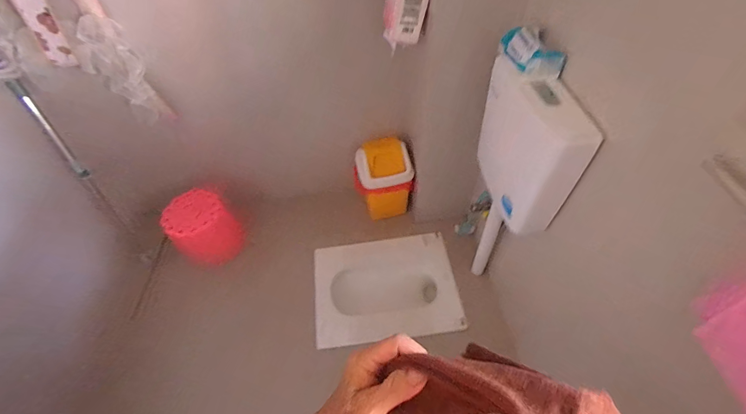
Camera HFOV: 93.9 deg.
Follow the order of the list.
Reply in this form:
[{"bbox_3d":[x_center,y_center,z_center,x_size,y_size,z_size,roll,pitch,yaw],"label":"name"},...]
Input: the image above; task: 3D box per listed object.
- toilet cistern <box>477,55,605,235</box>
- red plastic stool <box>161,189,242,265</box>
[{"bbox_3d":[0.398,-0.162,0.901,0.113,0.334,0.308,-9,53,-3],"label":"toilet cistern"},{"bbox_3d":[-0.732,0.096,1.508,0.240,0.292,0.253,36,63,26],"label":"red plastic stool"}]

